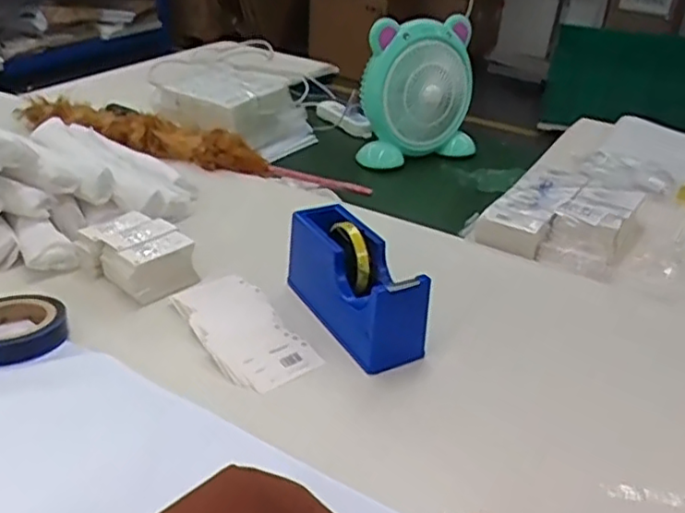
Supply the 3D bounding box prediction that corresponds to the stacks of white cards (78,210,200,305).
[{"bbox_3d":[-0.260,-0.002,0.841,0.105,0.056,0.133,-21,39,-35],"label":"stacks of white cards"}]

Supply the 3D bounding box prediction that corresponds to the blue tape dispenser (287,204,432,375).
[{"bbox_3d":[0.014,0.027,0.770,0.074,0.103,0.209,-15,36,-28],"label":"blue tape dispenser"}]

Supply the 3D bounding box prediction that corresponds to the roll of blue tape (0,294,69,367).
[{"bbox_3d":[-0.355,0.078,0.706,0.109,0.028,0.089,-14,35,-27],"label":"roll of blue tape"}]

